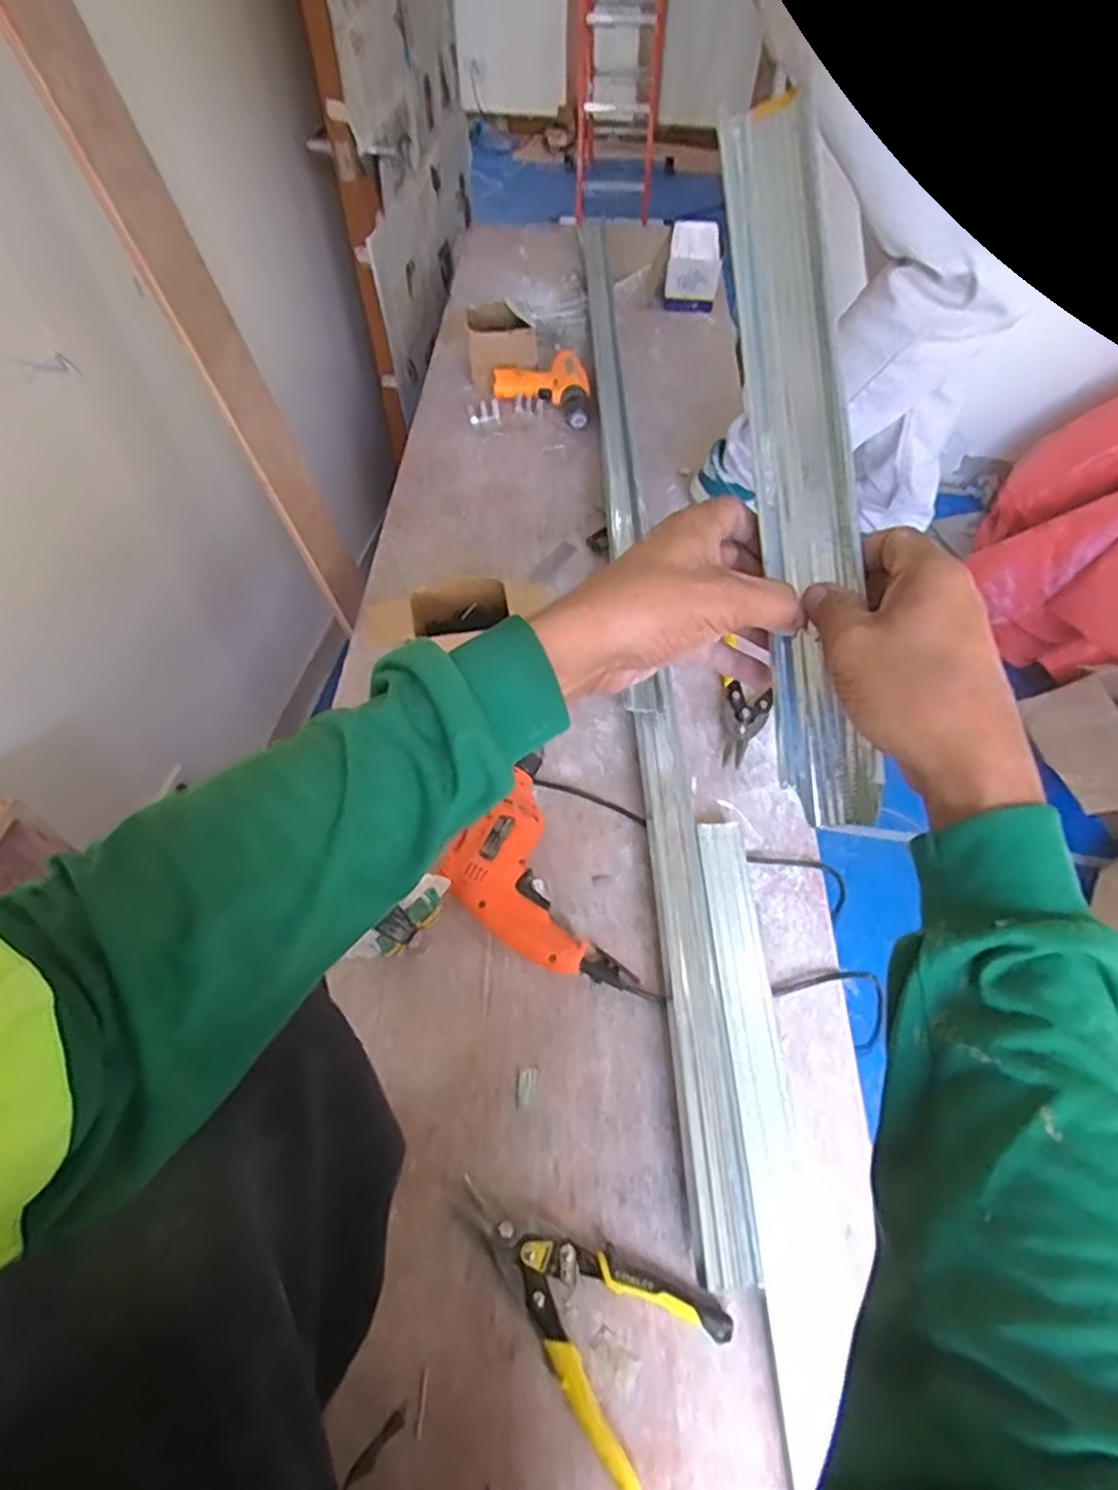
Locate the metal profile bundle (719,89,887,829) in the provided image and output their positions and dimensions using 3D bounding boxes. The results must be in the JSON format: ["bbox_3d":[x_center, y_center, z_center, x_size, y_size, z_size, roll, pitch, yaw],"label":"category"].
[{"bbox_3d":[0.132,-0.139,0.403,0.050,0.040,0.399,-6,92,-4],"label":"metal profile bundle"}]

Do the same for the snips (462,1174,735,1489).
[{"bbox_3d":[0.011,0.449,0.595,0.225,0.028,0.131,35,62,22],"label":"snips"}]

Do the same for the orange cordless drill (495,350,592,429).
[{"bbox_3d":[-0.032,-0.649,1.315,0.172,0.044,0.184,-2,55,-2],"label":"orange cordless drill"}]

